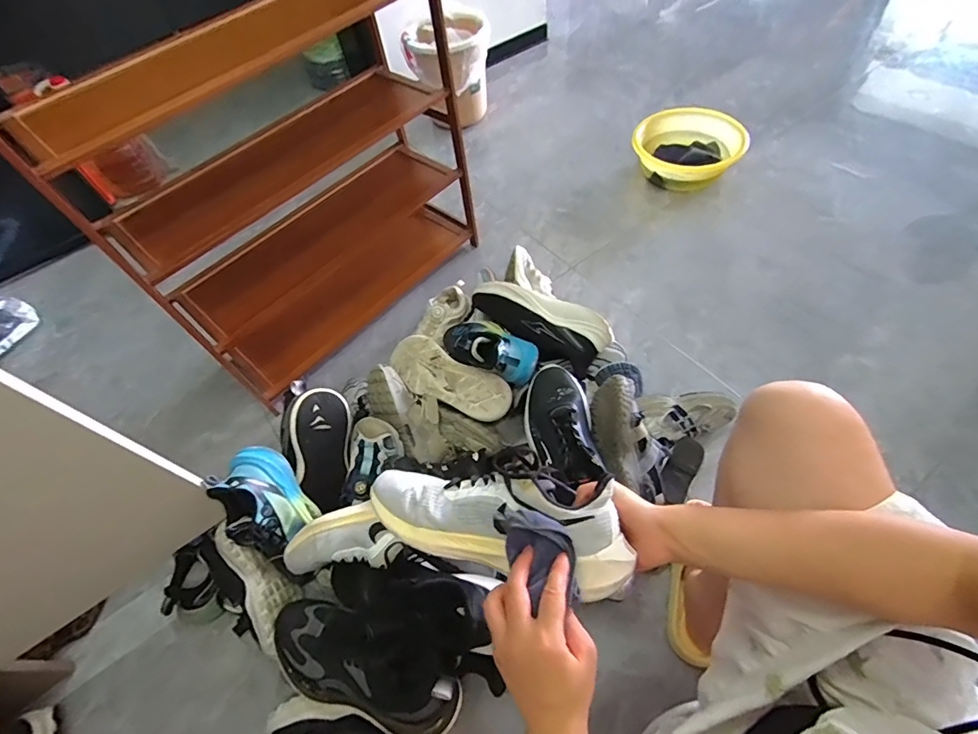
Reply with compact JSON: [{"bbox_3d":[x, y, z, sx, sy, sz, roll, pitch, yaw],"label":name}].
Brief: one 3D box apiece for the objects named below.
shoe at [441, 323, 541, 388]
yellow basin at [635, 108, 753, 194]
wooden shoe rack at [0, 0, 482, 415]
[{"bbox_3d":[-0.003,-0.046,0.921,0.229,0.096,0.106,25,61,42],"label":"shoe"},{"bbox_3d":[0.565,-0.622,1.347,0.298,0.126,0.253,27,64,20],"label":"yellow basin"},{"bbox_3d":[-0.376,-0.344,0.963,0.288,0.702,0.666,36,68,26],"label":"wooden shoe rack"}]

